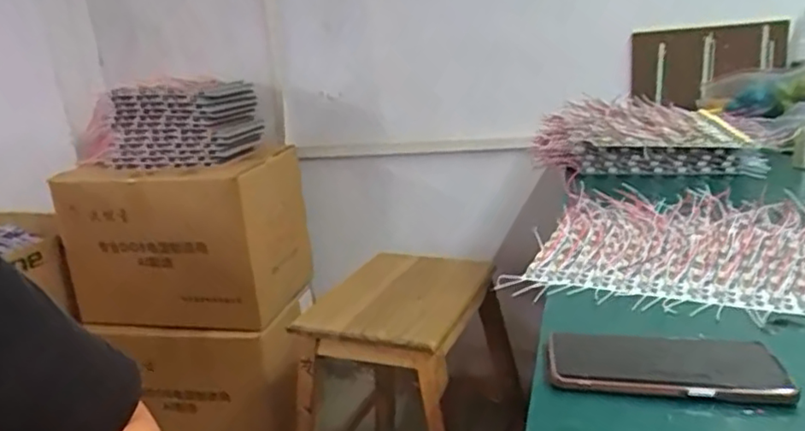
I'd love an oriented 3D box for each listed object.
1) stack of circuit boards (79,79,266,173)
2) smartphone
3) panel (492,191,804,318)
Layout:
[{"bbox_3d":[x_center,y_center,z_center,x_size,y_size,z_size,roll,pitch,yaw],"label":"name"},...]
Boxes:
[{"bbox_3d":[-0.539,-0.225,1.488,0.392,0.178,0.252,3,22,27],"label":"stack of circuit boards"},{"bbox_3d":[0.192,0.110,0.472,0.161,0.011,0.069,1,19,14],"label":"smartphone"},{"bbox_3d":[0.305,0.027,0.694,0.289,0.027,0.262,4,23,30],"label":"panel"}]

